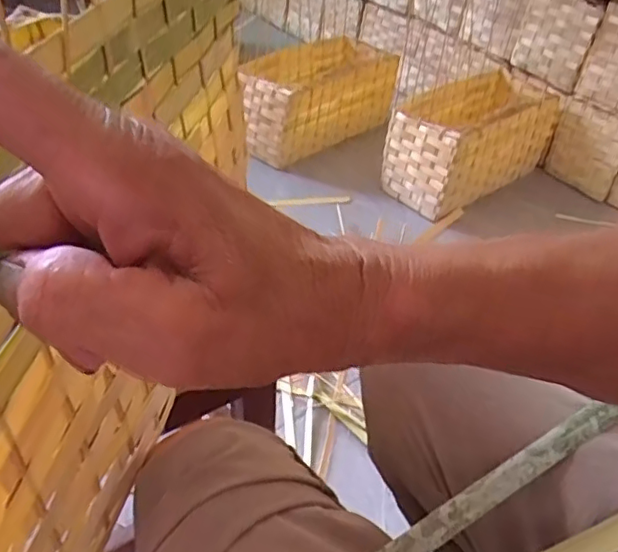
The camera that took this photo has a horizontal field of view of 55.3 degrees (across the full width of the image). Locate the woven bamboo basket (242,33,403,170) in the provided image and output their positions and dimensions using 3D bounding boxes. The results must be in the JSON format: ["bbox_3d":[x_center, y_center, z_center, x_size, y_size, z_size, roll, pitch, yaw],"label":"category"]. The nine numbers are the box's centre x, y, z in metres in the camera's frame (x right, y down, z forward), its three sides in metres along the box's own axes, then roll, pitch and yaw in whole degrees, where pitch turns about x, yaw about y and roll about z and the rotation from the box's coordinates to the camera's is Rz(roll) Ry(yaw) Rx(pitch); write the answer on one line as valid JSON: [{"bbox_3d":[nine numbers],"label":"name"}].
[{"bbox_3d":[0.022,-0.491,1.630,0.251,0.204,0.513,32,47,26],"label":"woven bamboo basket"}]

